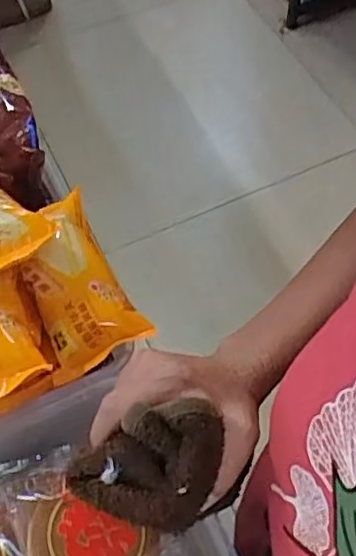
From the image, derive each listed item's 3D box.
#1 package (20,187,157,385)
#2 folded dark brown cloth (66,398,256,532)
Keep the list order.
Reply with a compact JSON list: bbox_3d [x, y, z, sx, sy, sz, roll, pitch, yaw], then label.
[{"bbox_3d":[-0.067,0.005,0.395,0.064,0.021,0.097,-29,88,3],"label":"package"},{"bbox_3d":[-0.016,0.089,0.306,0.071,0.046,0.049,9,59,6],"label":"folded dark brown cloth"}]

